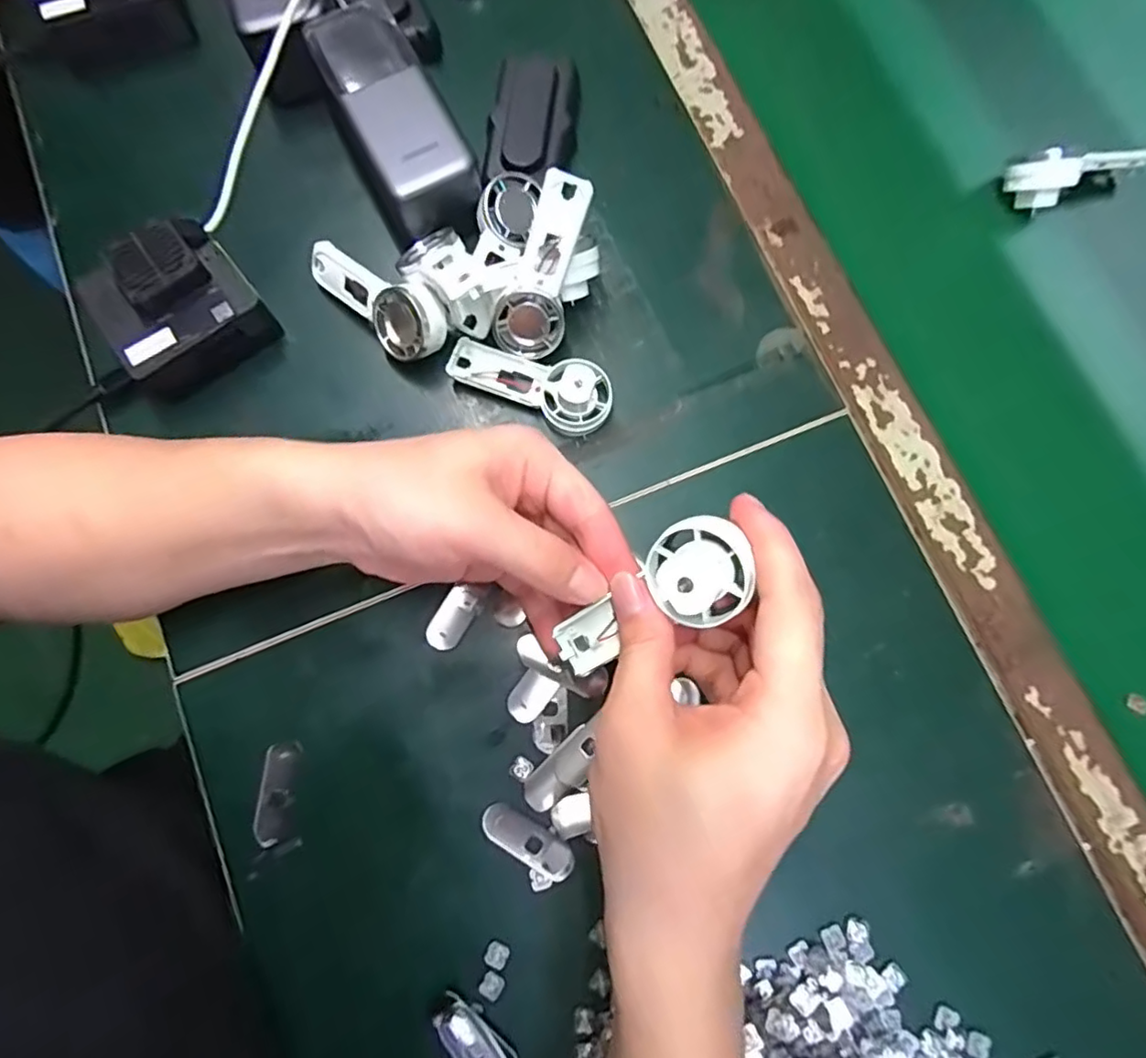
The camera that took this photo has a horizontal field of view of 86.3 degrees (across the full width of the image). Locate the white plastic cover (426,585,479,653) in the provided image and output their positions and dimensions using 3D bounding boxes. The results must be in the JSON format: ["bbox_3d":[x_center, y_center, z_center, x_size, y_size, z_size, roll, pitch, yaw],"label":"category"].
[{"bbox_3d":[-0.064,0.049,0.328,0.017,0.005,0.034,30,79,6],"label":"white plastic cover"}]

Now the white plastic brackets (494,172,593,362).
[{"bbox_3d":[-0.016,-0.140,0.330,0.036,0.094,0.023,10,38,-16],"label":"white plastic brackets"}]

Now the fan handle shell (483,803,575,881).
[{"bbox_3d":[-0.022,0.156,0.306,0.050,0.004,0.017,29,79,6],"label":"fan handle shell"}]

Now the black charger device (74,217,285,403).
[{"bbox_3d":[-0.223,-0.124,0.343,0.079,0.049,0.068,-36,80,-7],"label":"black charger device"}]

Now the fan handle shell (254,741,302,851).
[{"bbox_3d":[-0.152,0.135,0.312,0.016,0.004,0.049,6,78,1],"label":"fan handle shell"}]

